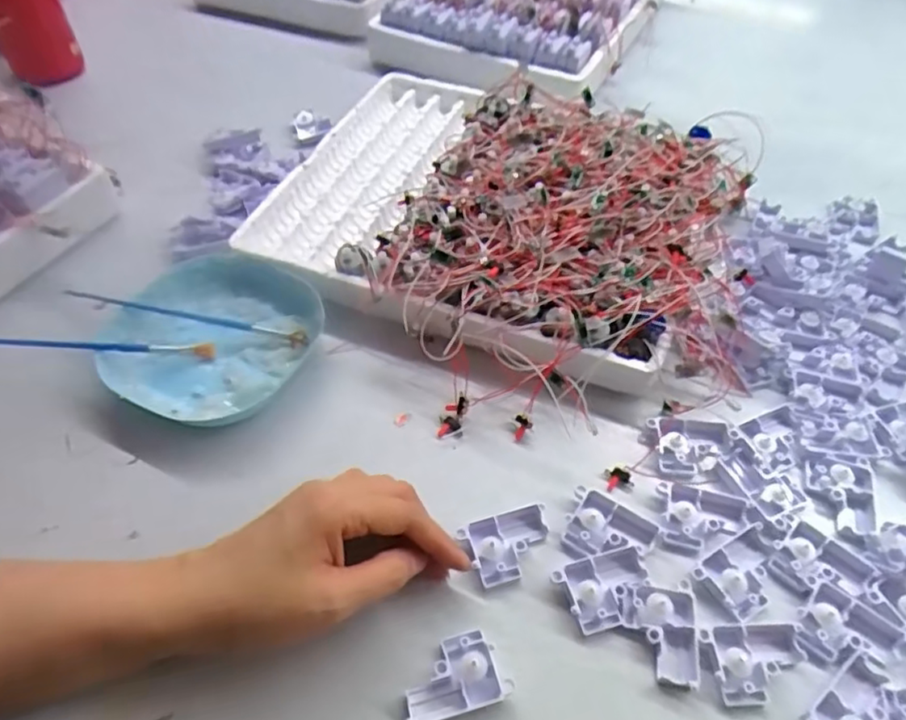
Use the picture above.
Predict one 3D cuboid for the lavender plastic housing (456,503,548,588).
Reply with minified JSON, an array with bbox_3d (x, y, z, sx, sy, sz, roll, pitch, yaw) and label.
[{"bbox_3d":[0.031,0.101,0.356,0.048,0.012,0.035,-13,52,-12],"label":"lavender plastic housing"}]

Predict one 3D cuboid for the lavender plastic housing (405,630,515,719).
[{"bbox_3d":[0.000,0.153,0.313,0.050,0.012,0.034,-12,52,-11],"label":"lavender plastic housing"}]

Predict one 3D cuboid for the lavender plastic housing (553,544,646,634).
[{"bbox_3d":[0.083,0.120,0.342,0.049,0.013,0.035,-14,52,-13],"label":"lavender plastic housing"}]

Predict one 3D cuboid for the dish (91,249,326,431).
[{"bbox_3d":[-0.164,-0.018,0.440,0.128,0.022,0.133,1,50,-1],"label":"dish"}]

